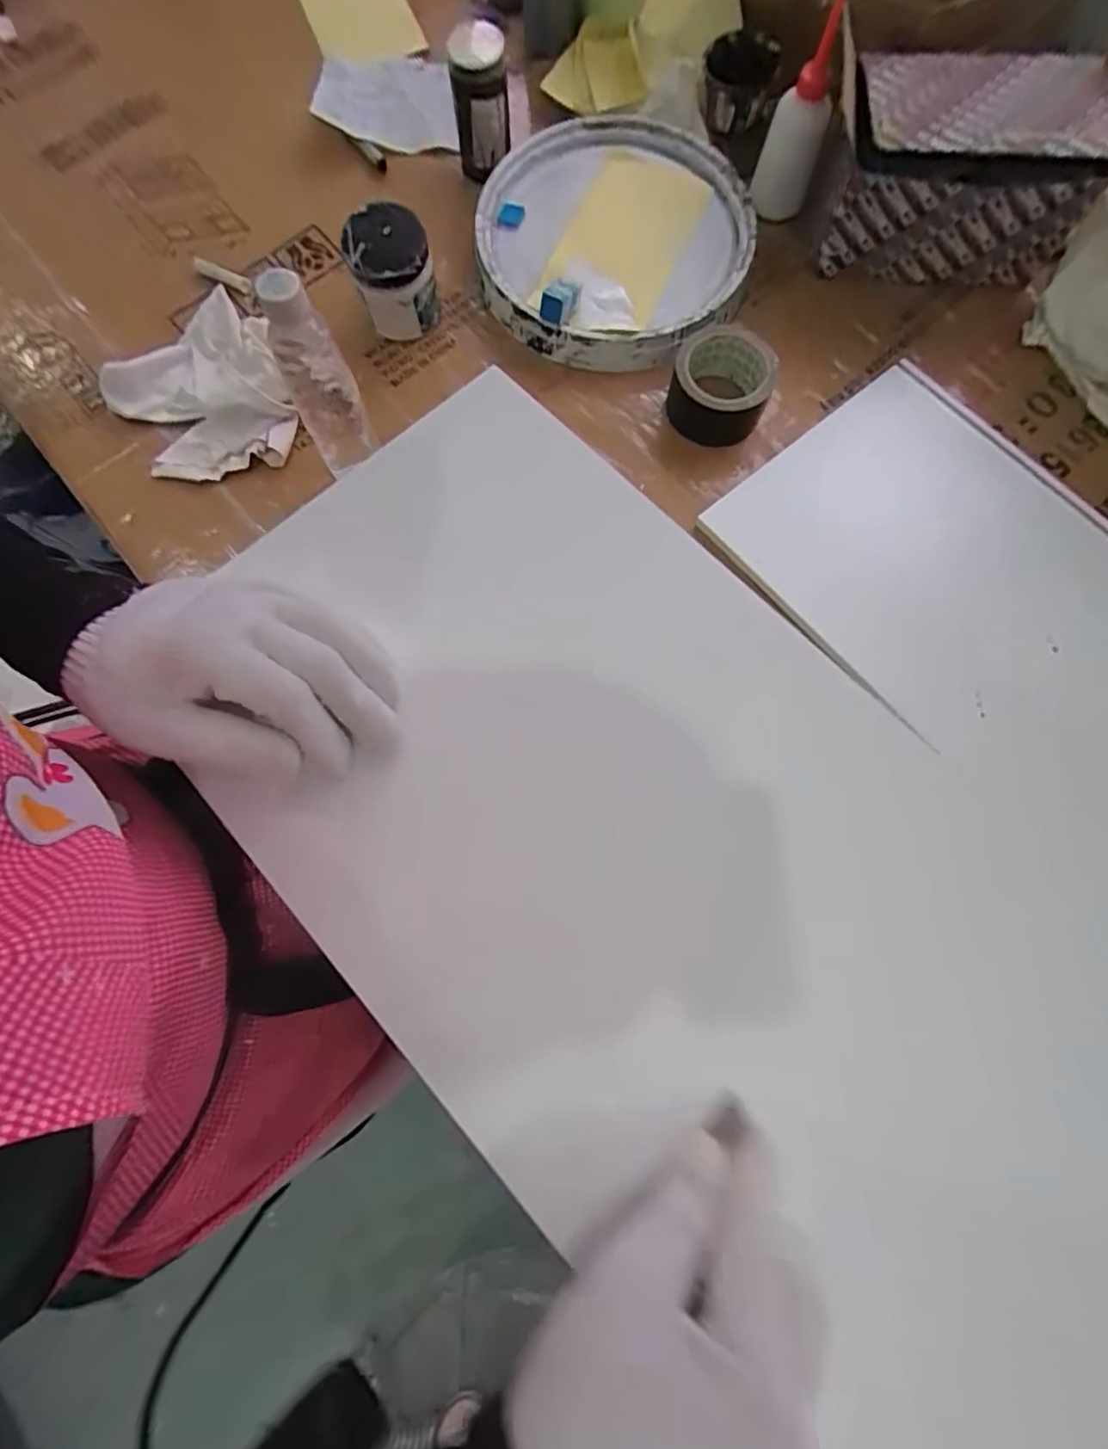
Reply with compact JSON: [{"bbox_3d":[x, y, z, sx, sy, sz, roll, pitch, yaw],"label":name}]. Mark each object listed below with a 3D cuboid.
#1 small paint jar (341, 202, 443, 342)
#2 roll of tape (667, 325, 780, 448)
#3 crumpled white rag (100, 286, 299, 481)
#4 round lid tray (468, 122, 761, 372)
[{"bbox_3d":[-0.157,-0.439,0.557,0.076,0.086,0.074,0,77,1],"label":"small paint jar"},{"bbox_3d":[0.161,-0.329,0.545,0.091,0.050,0.091,0,77,1],"label":"roll of tape"},{"bbox_3d":[-0.353,-0.327,0.562,0.171,0.038,0.186,-21,77,-4],"label":"crumpled white rag"},{"bbox_3d":[0.060,-0.490,0.564,0.264,0.053,0.242,0,77,1],"label":"round lid tray"}]

